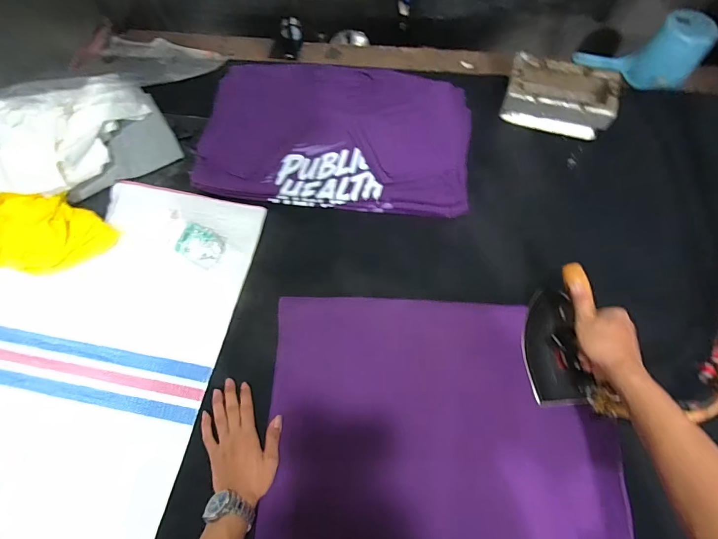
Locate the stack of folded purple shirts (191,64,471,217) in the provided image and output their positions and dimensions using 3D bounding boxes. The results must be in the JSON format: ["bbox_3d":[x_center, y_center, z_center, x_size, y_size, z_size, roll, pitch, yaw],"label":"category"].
[{"bbox_3d":[-0.042,-0.291,0.793,0.548,0.056,0.332,6,68,4],"label":"stack of folded purple shirts"}]

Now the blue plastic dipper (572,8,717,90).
[{"bbox_3d":[0.677,-0.531,0.891,0.246,0.150,0.110,33,72,14],"label":"blue plastic dipper"}]

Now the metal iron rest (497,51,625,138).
[{"bbox_3d":[0.437,-0.378,0.831,0.223,0.091,0.127,19,69,9],"label":"metal iron rest"}]

